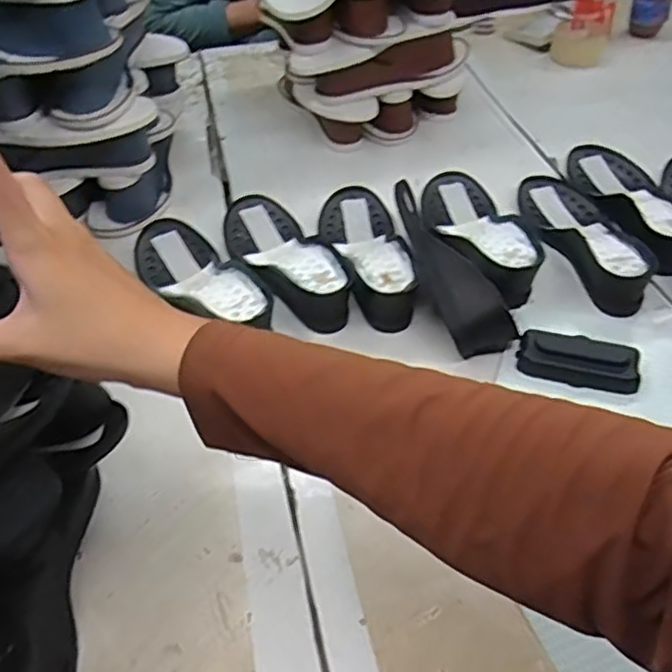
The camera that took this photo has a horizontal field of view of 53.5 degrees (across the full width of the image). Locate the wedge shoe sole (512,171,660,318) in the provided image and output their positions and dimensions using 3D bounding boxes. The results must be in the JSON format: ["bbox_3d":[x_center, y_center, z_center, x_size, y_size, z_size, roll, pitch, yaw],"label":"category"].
[{"bbox_3d":[0.285,-0.125,0.765,0.084,0.050,0.244,-9,44,-7],"label":"wedge shoe sole"}]

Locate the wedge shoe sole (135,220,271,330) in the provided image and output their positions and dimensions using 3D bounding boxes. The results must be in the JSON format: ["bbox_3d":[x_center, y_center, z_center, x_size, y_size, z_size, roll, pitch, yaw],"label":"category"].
[{"bbox_3d":[-0.147,-0.067,0.723,0.088,0.046,0.233,-32,51,-25],"label":"wedge shoe sole"}]

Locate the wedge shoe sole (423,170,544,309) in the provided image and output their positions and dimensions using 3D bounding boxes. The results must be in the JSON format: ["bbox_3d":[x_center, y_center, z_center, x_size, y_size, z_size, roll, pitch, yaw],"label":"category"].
[{"bbox_3d":[0.168,-0.131,0.779,0.096,0.050,0.245,-14,46,-10],"label":"wedge shoe sole"}]

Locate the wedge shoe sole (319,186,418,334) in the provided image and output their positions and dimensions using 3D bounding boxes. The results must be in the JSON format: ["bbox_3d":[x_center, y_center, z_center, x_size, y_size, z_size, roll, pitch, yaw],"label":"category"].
[{"bbox_3d":[0.030,-0.108,0.757,0.091,0.047,0.246,-6,45,-2],"label":"wedge shoe sole"}]

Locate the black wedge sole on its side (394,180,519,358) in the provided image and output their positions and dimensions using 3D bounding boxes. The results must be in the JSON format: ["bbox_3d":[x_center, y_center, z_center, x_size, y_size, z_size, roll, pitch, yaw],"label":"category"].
[{"bbox_3d":[0.109,-0.078,0.704,0.063,0.080,0.226,-14,46,-9],"label":"black wedge sole on its side"}]

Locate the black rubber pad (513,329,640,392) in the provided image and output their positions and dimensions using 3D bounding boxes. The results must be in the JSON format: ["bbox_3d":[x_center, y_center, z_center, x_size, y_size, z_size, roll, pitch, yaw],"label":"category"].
[{"bbox_3d":[0.229,0.024,0.631,0.107,0.029,0.050,9,47,13],"label":"black rubber pad"}]

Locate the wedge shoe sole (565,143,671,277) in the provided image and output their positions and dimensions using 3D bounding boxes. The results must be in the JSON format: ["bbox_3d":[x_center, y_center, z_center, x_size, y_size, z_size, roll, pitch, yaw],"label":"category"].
[{"bbox_3d":[0.359,-0.170,0.804,0.092,0.048,0.253,-6,44,-4],"label":"wedge shoe sole"}]

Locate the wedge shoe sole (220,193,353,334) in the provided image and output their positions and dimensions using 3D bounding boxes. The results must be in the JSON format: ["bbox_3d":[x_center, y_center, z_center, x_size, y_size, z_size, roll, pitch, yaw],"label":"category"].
[{"bbox_3d":[-0.063,-0.095,0.749,0.088,0.050,0.251,-21,48,-16],"label":"wedge shoe sole"}]

